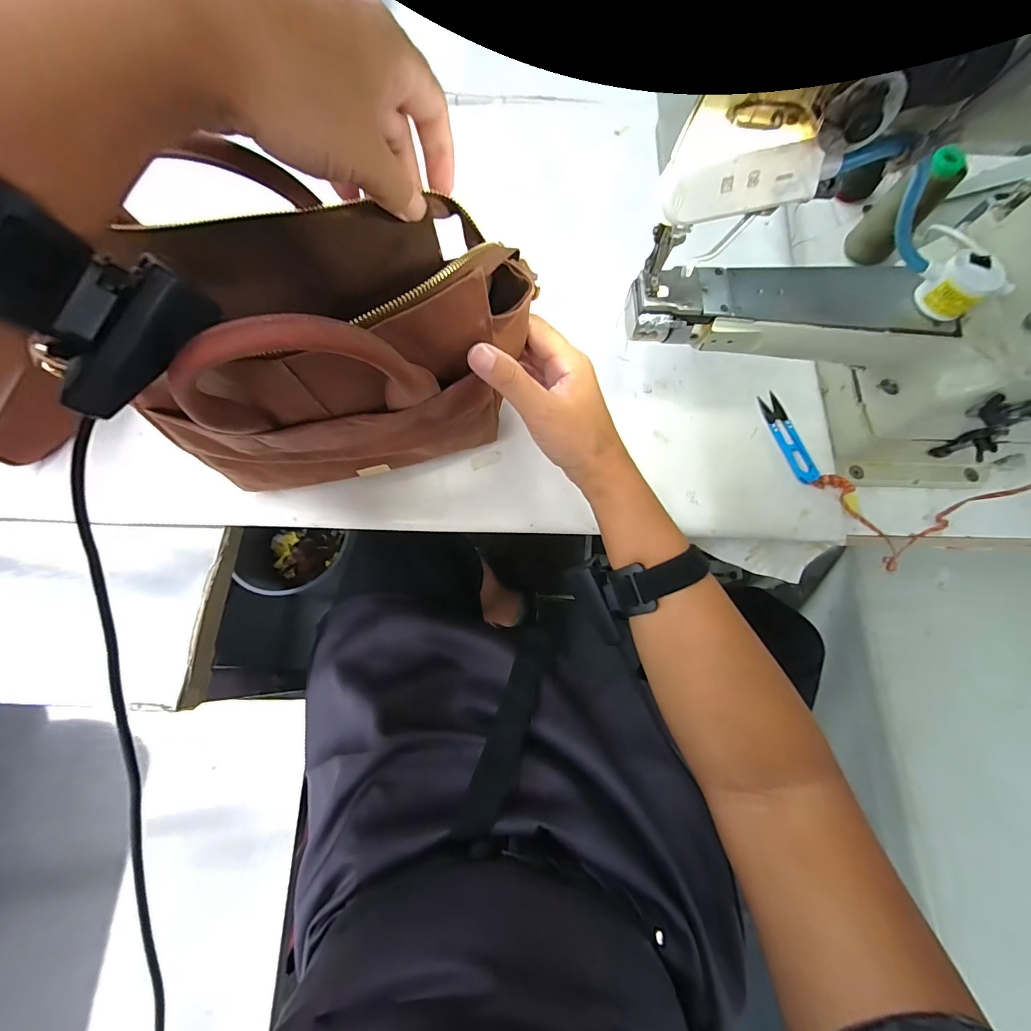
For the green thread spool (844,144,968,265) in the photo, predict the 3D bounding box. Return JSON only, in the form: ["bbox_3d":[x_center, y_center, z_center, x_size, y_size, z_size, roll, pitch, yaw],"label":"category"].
[{"bbox_3d":[0.424,-0.334,0.479,0.043,0.110,0.042,0,72,-1],"label":"green thread spool"}]

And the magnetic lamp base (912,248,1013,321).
[{"bbox_3d":[0.318,-0.165,0.309,0.041,0.030,0.038,-17,73,-7],"label":"magnetic lamp base"}]

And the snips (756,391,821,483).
[{"bbox_3d":[0.274,-0.079,0.437,0.022,0.011,0.102,-14,73,-6],"label":"snips"}]

